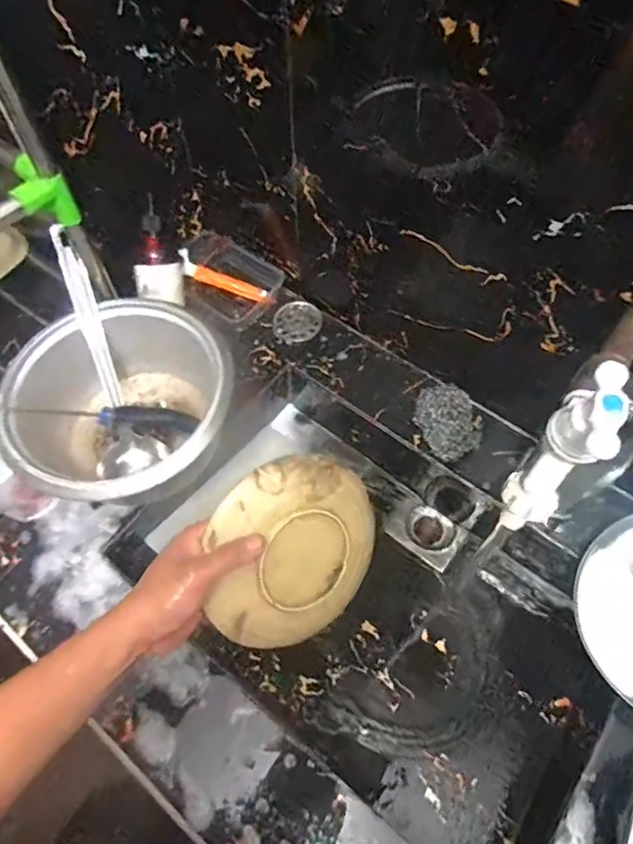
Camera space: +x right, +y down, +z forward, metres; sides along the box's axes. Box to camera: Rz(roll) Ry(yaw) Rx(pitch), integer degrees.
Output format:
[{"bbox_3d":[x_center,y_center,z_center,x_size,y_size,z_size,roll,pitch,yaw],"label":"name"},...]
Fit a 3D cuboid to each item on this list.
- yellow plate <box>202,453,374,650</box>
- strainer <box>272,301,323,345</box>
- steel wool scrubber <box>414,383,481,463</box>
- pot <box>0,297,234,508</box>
[{"bbox_3d":[-0.013,0.122,0.489,0.169,0.021,0.175,5,94,-34],"label":"yellow plate"},{"bbox_3d":[-0.028,-0.148,0.780,0.068,0.010,0.072,0,61,1],"label":"strainer"},{"bbox_3d":[0.167,-0.001,0.677,0.075,0.036,0.101,-9,61,-4],"label":"steel wool scrubber"},{"bbox_3d":[-0.226,-0.012,0.636,0.244,0.127,0.238,0,61,1],"label":"pot"}]

